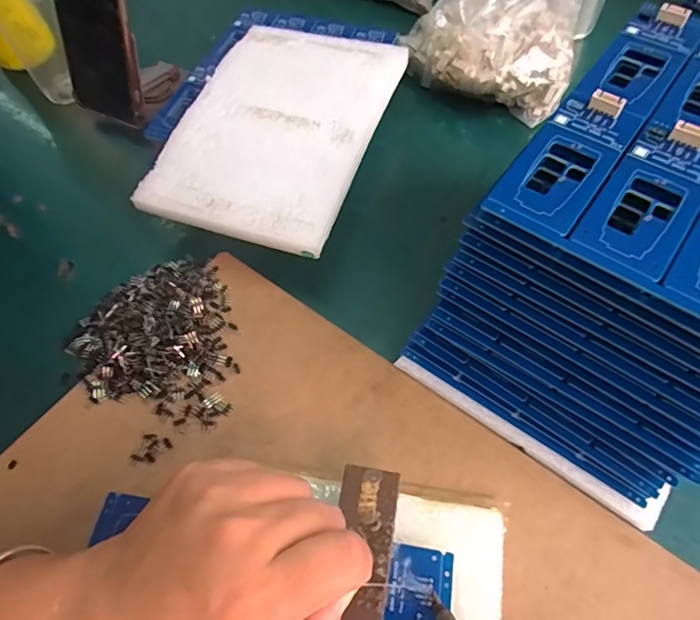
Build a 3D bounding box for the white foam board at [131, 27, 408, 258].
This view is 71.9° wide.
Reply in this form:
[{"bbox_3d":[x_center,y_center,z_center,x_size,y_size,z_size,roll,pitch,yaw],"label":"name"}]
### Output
[{"bbox_3d":[-0.056,-0.152,0.393,0.154,0.020,0.217,17,64,12],"label":"white foam board"}]

